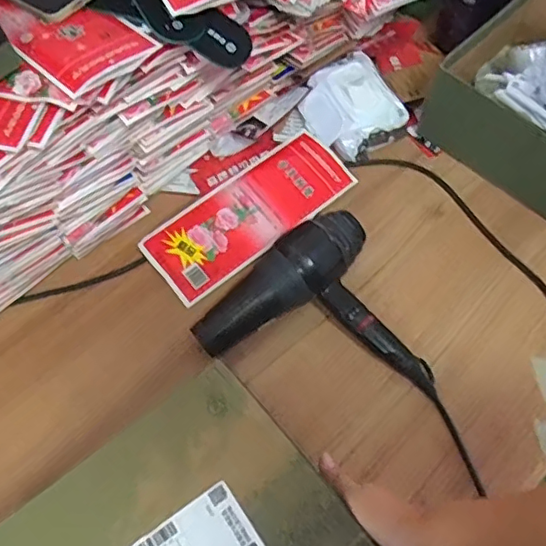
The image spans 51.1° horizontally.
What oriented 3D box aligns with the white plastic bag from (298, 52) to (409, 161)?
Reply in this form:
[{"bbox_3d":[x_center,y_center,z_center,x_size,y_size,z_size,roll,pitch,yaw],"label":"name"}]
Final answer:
[{"bbox_3d":[0.111,-0.246,0.832,0.120,0.061,0.133,-24,64,-12],"label":"white plastic bag"}]

